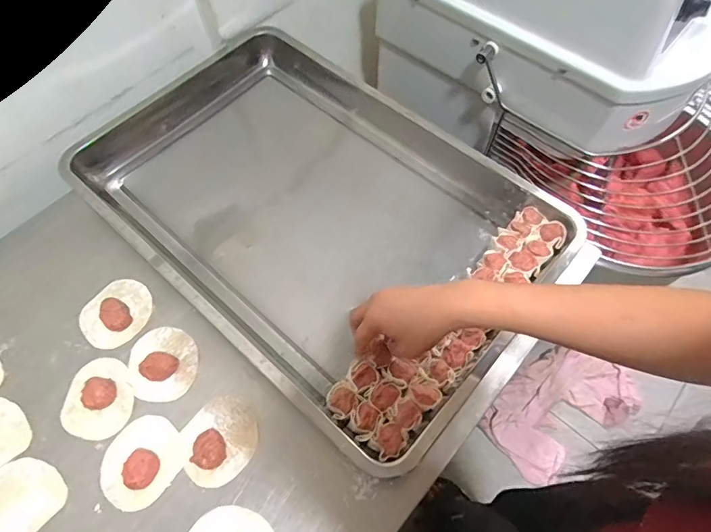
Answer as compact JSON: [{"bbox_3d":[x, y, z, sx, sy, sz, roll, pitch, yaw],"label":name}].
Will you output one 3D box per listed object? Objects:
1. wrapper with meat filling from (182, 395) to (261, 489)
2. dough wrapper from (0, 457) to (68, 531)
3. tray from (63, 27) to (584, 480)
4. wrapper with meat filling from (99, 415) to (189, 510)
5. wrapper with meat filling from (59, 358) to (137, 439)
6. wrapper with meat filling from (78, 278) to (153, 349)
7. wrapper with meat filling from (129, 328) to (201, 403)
[{"bbox_3d":[-0.142,0.179,0.463,0.075,0.022,0.084,-14,63,-7],"label":"wrapper with meat filling"},{"bbox_3d":[-0.338,0.233,0.444,0.078,0.004,0.075,0,62,0],"label":"dough wrapper"},{"bbox_3d":[-0.057,-0.076,0.579,0.607,0.055,0.386,37,68,17],"label":"tray"},{"bbox_3d":[-0.222,0.198,0.451,0.078,0.023,0.084,0,62,0],"label":"wrapper with meat filling"},{"bbox_3d":[-0.279,0.143,0.485,0.072,0.015,0.082,6,63,3],"label":"wrapper with meat filling"},{"bbox_3d":[-0.289,0.053,0.532,0.077,0.016,0.083,0,62,0],"label":"wrapper with meat filling"},{"bbox_3d":[-0.219,0.108,0.501,0.073,0.018,0.083,-16,64,-9],"label":"wrapper with meat filling"}]

